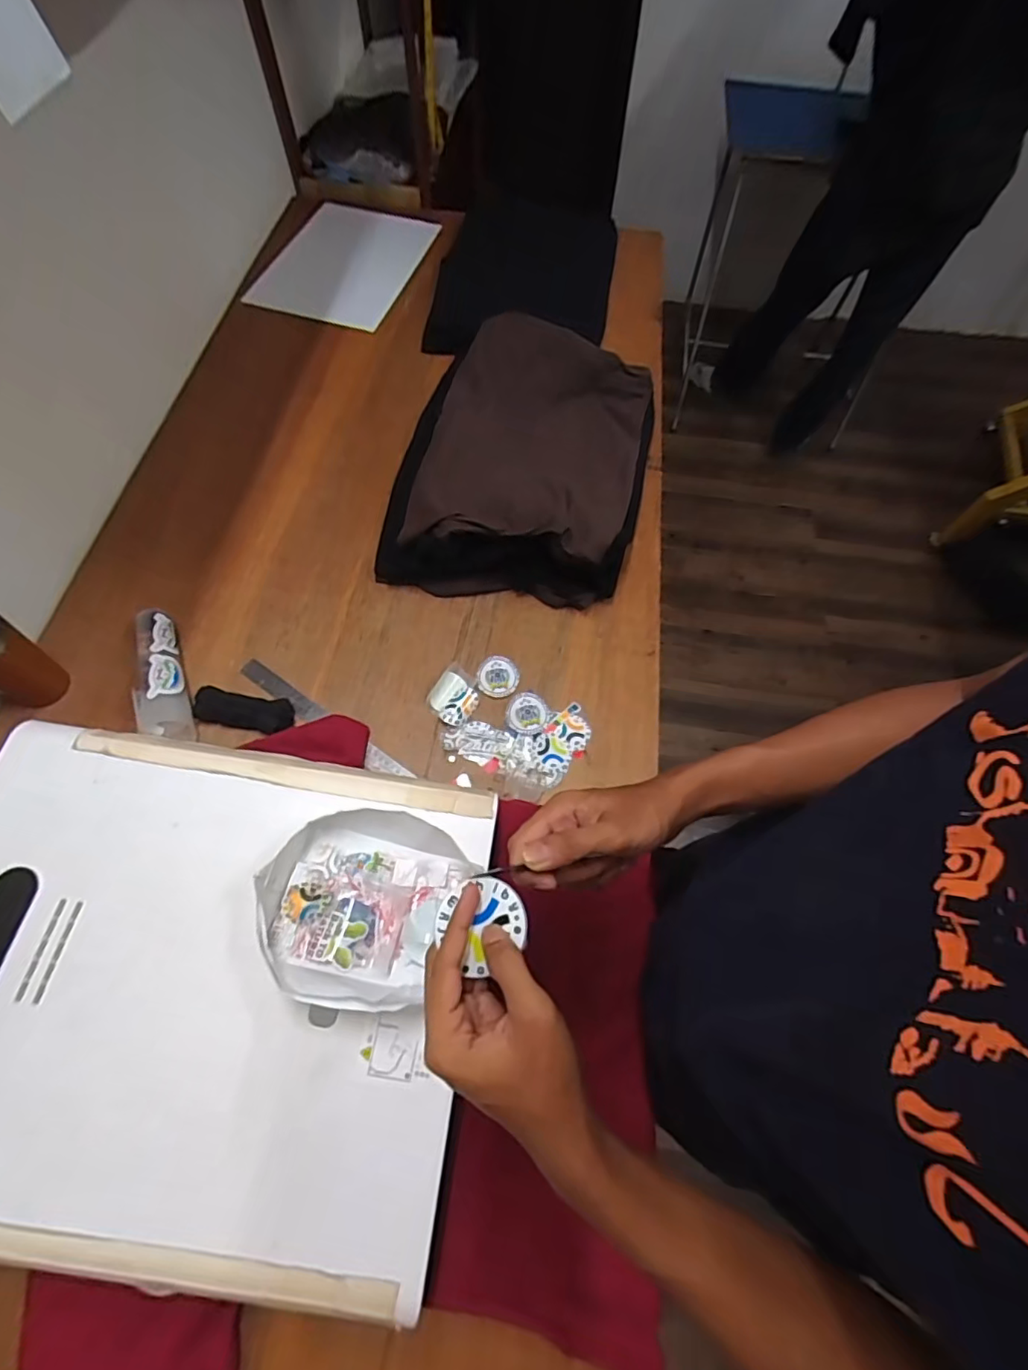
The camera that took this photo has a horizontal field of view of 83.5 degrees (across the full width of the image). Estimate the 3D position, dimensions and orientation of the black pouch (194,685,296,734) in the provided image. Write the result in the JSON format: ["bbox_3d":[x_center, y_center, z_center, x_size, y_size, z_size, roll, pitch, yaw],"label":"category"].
[{"bbox_3d":[-0.364,0.033,0.776,0.125,0.029,0.047,12,65,4],"label":"black pouch"}]

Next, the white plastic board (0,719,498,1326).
[{"bbox_3d":[-0.295,0.245,0.502,0.499,0.019,0.395,8,64,0],"label":"white plastic board"}]

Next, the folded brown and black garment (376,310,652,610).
[{"bbox_3d":[0.019,-0.367,0.928,0.382,0.155,0.489,11,64,3],"label":"folded brown and black garment"}]

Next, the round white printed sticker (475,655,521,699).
[{"bbox_3d":[-0.023,-0.012,0.820,0.059,0.009,0.061,13,65,5],"label":"round white printed sticker"}]

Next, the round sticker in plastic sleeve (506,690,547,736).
[{"bbox_3d":[0.018,0.038,0.800,0.055,0.004,0.062,12,65,4],"label":"round sticker in plastic sleeve"}]

